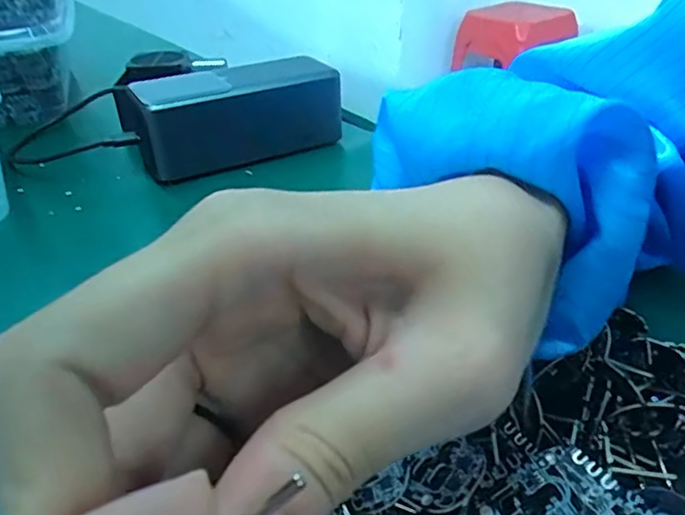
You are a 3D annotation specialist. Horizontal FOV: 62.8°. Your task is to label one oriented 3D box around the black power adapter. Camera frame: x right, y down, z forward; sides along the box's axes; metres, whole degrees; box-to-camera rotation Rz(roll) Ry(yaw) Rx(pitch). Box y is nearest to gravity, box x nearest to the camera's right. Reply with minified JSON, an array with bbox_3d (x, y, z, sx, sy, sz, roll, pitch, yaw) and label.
[{"bbox_3d":[-0.071,-0.095,0.365,0.132,0.058,0.049,-17,35,-22],"label":"black power adapter"}]

